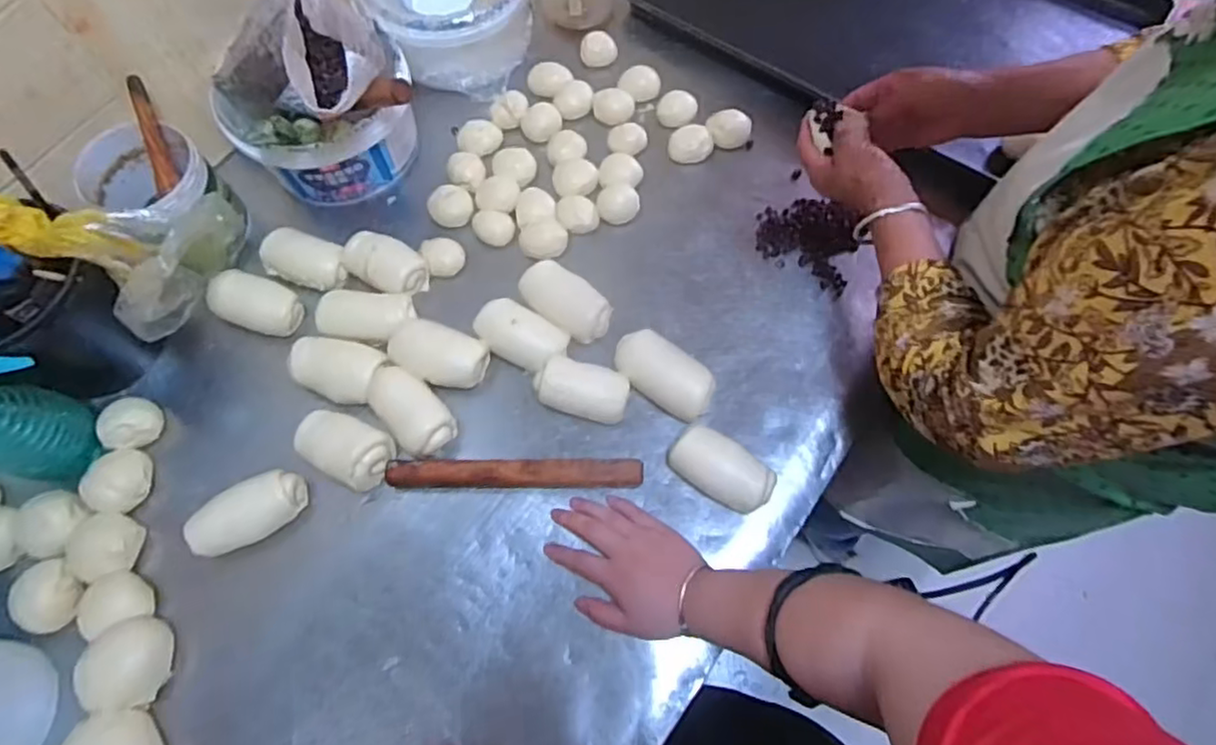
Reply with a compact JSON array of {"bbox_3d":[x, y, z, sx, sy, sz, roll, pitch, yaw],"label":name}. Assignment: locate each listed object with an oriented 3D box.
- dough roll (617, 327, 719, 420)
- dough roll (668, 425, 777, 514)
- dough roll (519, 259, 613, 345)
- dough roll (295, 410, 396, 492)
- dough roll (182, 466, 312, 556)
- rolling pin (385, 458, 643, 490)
[{"bbox_3d":[0.056,0.001,0.667,0.104,0.038,0.051,35,72,14],"label":"dough roll"},{"bbox_3d":[0.105,0.092,0.629,0.101,0.034,0.051,37,73,15],"label":"dough roll"},{"bbox_3d":[-0.045,-0.074,0.700,0.103,0.043,0.053,38,73,15],"label":"dough roll"},{"bbox_3d":[-0.255,0.074,0.645,0.094,0.042,0.062,27,71,11],"label":"dough roll"},{"bbox_3d":[-0.334,0.132,0.620,0.102,0.047,0.049,-23,69,-8],"label":"dough roll"},{"bbox_3d":[-0.088,0.097,0.636,0.238,0.031,0.027,0,68,1],"label":"rolling pin"}]

